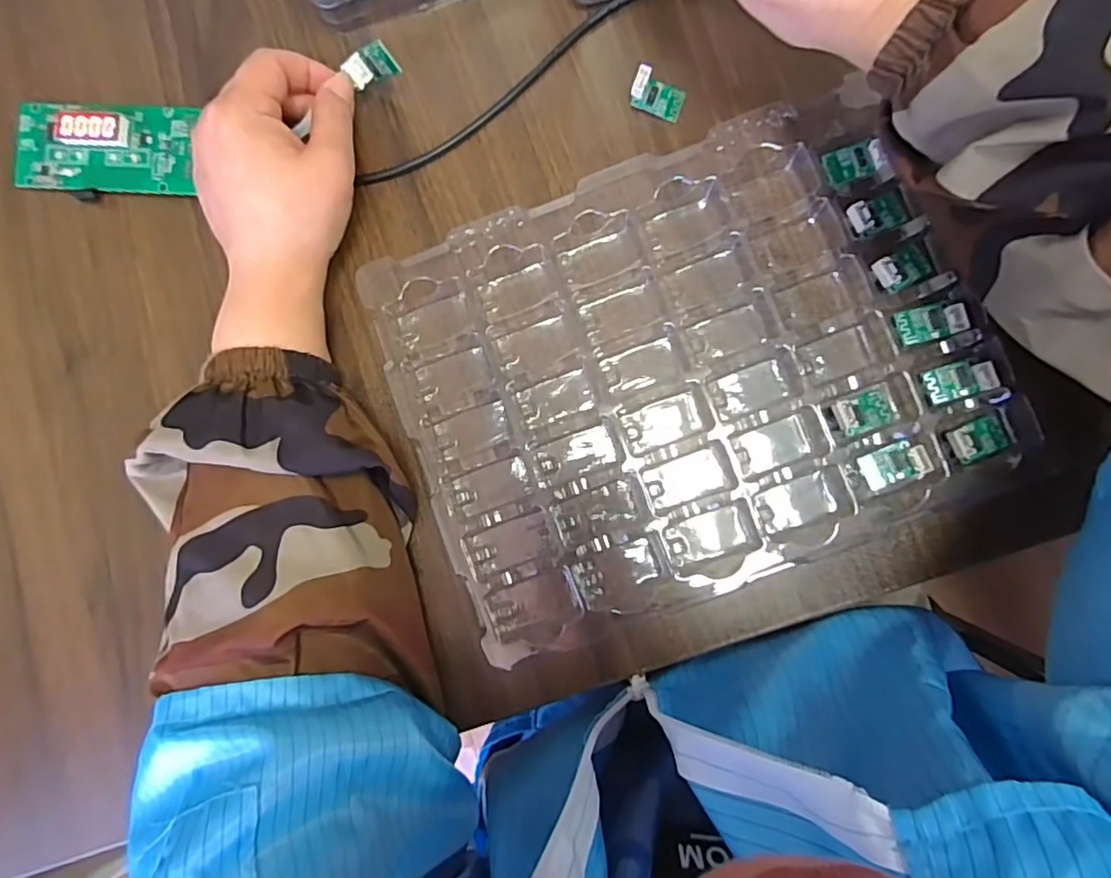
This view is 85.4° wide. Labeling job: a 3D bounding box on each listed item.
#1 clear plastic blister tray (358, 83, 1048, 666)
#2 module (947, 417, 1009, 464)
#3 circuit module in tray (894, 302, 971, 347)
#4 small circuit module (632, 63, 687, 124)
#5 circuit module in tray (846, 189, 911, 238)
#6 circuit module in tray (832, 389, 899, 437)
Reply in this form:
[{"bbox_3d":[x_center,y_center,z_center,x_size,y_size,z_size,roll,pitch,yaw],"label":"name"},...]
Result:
[{"bbox_3d":[0.062,-0.036,0.293,0.267,0.020,0.201,-21,86,2],"label":"clear plastic blister tray"},{"bbox_3d":[0.201,0.000,0.284,0.027,0.005,0.017,-21,86,2],"label":"module"},{"bbox_3d":[0.181,-0.056,0.291,0.029,0.005,0.017,-15,75,24],"label":"circuit module in tray"},{"bbox_3d":[0.053,-0.178,0.311,0.027,0.009,0.018,24,88,4],"label":"small circuit module"},{"bbox_3d":[0.158,-0.110,0.295,0.028,0.008,0.018,-21,86,2],"label":"circuit module in tray"},{"bbox_3d":[0.150,-0.013,0.290,0.030,0.007,0.017,-17,86,2],"label":"circuit module in tray"}]

